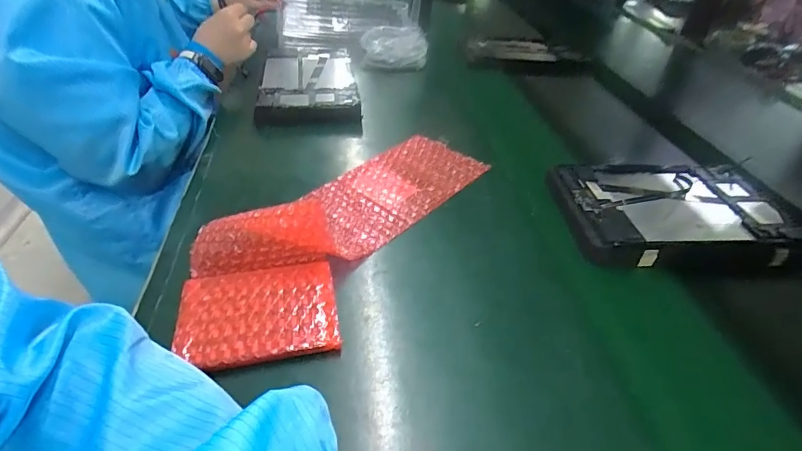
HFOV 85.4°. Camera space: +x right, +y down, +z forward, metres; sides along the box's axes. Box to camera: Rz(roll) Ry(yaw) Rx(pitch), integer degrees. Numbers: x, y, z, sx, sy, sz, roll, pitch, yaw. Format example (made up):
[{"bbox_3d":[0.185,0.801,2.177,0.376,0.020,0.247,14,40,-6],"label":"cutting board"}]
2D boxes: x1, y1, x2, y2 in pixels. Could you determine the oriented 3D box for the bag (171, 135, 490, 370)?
[{"bbox_3d":[-0.045,-0.022,0.438,0.152,0.062,0.386,26,45,25],"label":"bag"}]

